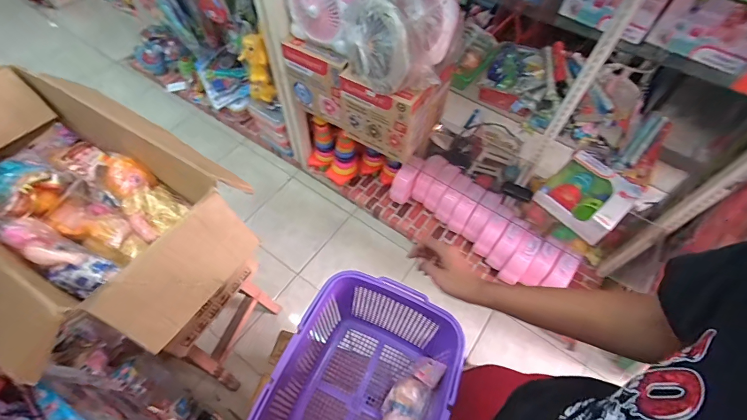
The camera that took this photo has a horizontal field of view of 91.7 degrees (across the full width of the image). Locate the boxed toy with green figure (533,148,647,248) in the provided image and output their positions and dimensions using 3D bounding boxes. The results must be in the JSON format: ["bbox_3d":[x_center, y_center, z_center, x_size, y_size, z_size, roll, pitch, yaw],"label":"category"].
[{"bbox_3d":[0.715,-0.045,1.228,0.254,0.120,0.243,38,64,20],"label":"boxed toy with green figure"}]

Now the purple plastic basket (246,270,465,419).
[{"bbox_3d":[-0.034,0.361,0.702,0.313,0.230,0.411,21,59,12],"label":"purple plastic basket"}]

